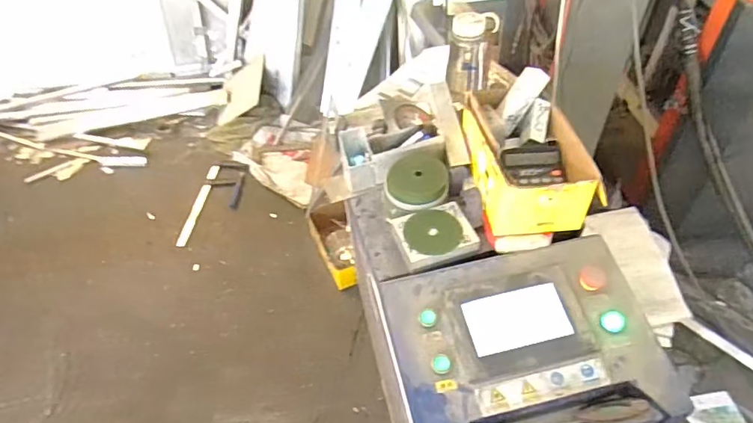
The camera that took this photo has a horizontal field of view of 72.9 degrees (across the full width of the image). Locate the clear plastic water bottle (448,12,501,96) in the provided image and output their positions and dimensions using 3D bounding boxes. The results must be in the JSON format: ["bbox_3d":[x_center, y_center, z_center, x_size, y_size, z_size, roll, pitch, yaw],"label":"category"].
[{"bbox_3d":[0.196,-0.328,1.054,0.100,0.148,0.076,5,49,9],"label":"clear plastic water bottle"}]

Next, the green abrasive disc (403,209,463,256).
[{"bbox_3d":[0.099,0.035,0.885,0.096,0.006,0.095,-2,51,3],"label":"green abrasive disc"}]

